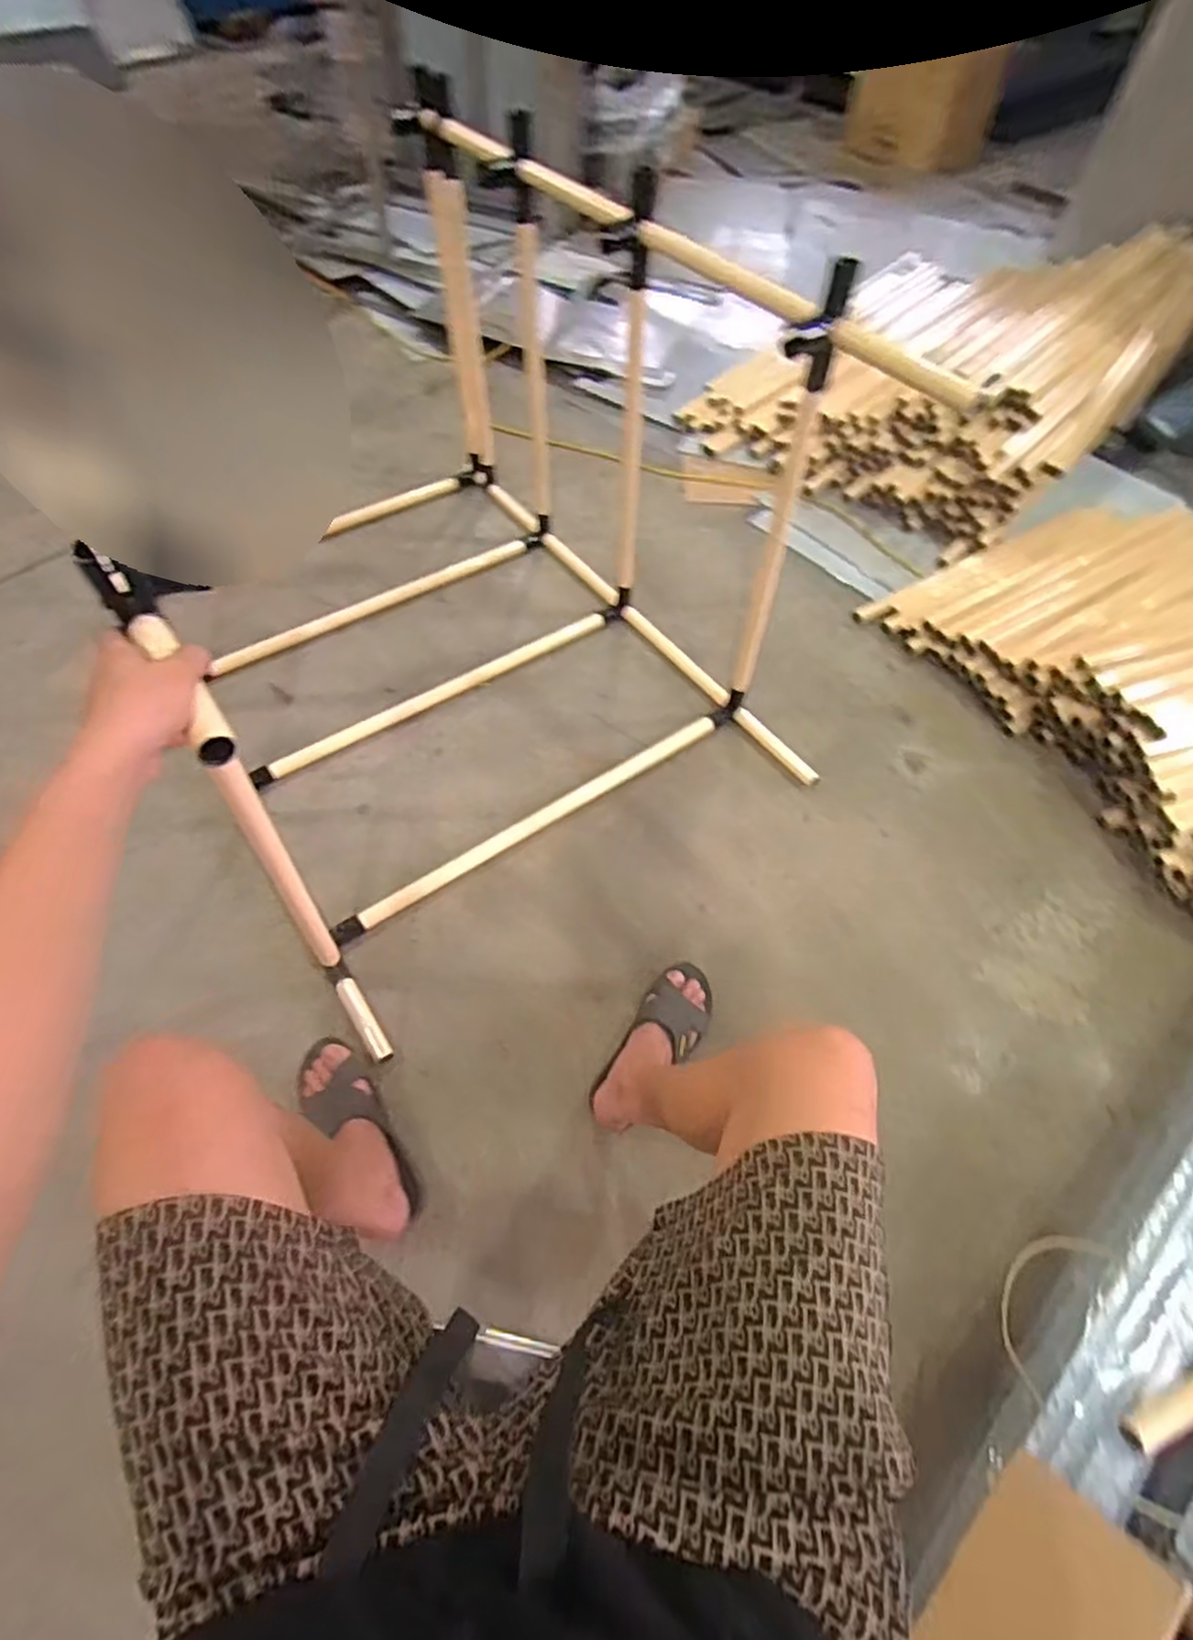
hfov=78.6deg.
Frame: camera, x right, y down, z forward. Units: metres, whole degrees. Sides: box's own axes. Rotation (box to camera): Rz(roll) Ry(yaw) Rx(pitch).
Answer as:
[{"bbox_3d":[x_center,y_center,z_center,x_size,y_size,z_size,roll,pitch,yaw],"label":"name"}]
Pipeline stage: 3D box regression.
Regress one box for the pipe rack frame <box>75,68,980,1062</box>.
[{"bbox_3d":[-0.274,-0.464,1.121,0.865,0.728,1.164,-30,64,-16],"label":"pipe rack frame"}]

